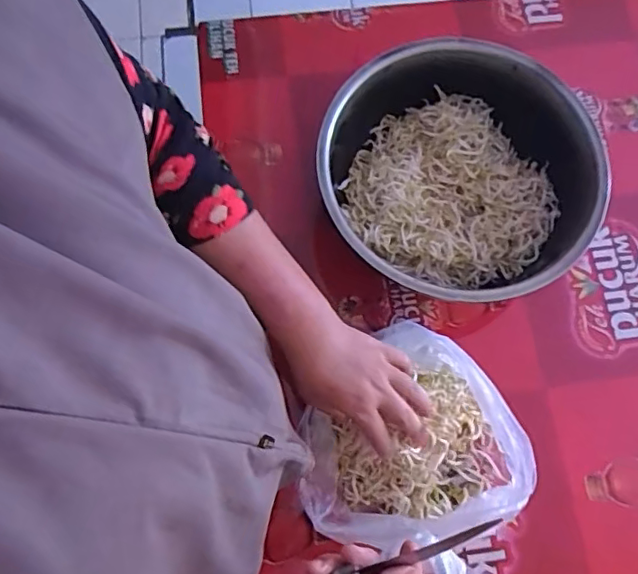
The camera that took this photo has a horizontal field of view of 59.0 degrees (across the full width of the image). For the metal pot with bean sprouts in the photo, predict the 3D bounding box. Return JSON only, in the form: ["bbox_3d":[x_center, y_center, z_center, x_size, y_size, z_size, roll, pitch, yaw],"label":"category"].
[{"bbox_3d":[0.146,-0.116,0.637,0.282,0.117,0.285,0,74,-1],"label":"metal pot with bean sprouts"}]

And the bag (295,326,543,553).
[{"bbox_3d":[0.084,0.135,0.569,0.215,0.084,0.180,-9,75,-3],"label":"bag"}]

